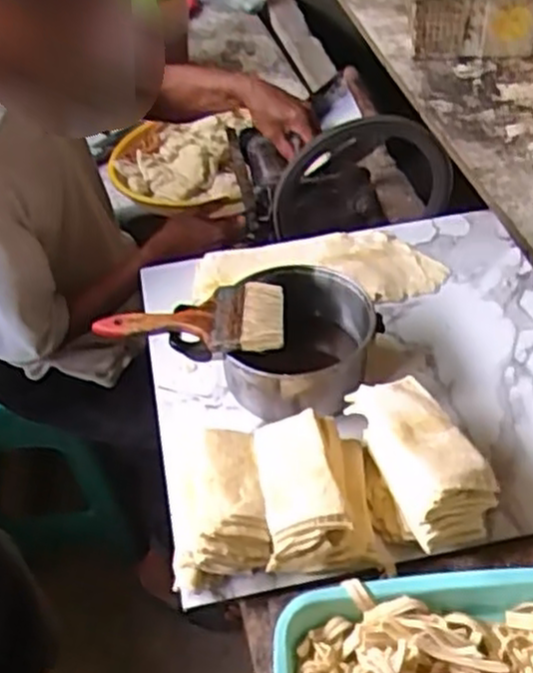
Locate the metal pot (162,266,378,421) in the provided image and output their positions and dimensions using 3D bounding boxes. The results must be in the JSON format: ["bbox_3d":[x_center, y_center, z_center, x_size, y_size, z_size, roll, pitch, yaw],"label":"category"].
[{"bbox_3d":[0.030,0.020,0.845,0.178,0.127,0.169,-2,49,2],"label":"metal pot"}]

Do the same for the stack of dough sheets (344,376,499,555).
[{"bbox_3d":[0.132,0.113,0.720,0.084,0.091,0.154,-19,50,-12],"label":"stack of dough sheets"}]

